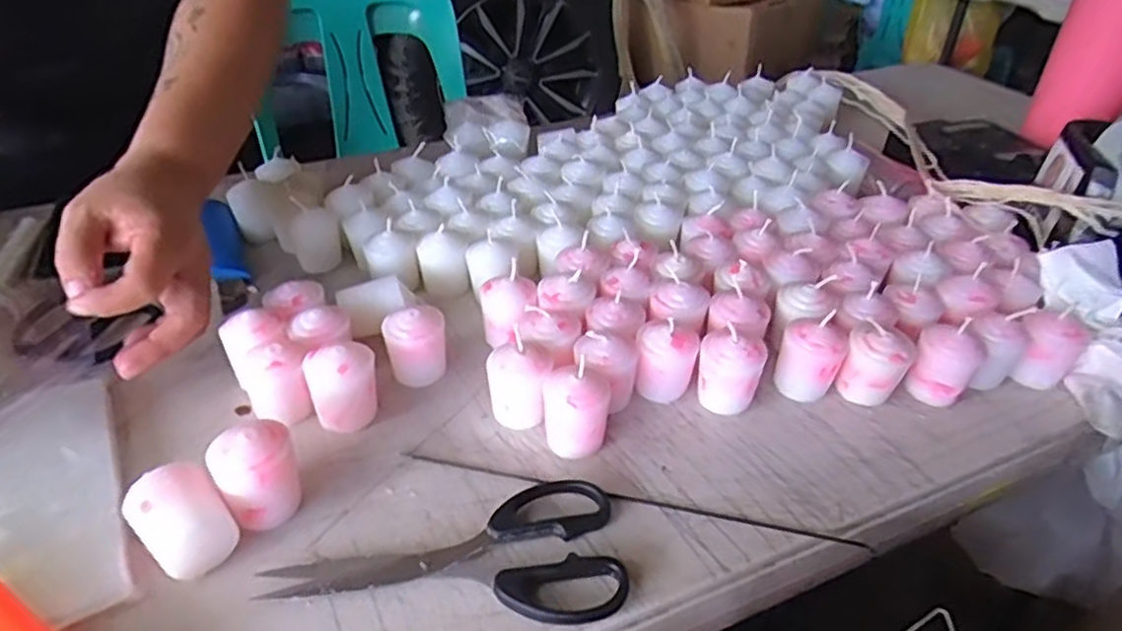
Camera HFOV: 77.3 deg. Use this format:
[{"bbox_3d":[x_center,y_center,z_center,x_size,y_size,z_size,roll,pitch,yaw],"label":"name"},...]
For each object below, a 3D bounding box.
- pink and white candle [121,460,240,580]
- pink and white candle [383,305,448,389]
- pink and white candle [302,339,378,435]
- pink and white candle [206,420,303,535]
[{"bbox_3d":[-0.182,0.098,0.337,0.044,0.037,0.037,29,43,34],"label":"pink and white candle"},{"bbox_3d":[-0.091,0.018,0.442,0.037,0.045,0.035,-8,36,-12],"label":"pink and white candle"},{"bbox_3d":[-0.129,0.040,0.414,0.039,0.049,0.040,-15,38,-22],"label":"pink and white candle"},{"bbox_3d":[-0.153,0.082,0.354,0.037,0.050,0.032,-17,39,-24],"label":"pink and white candle"}]

